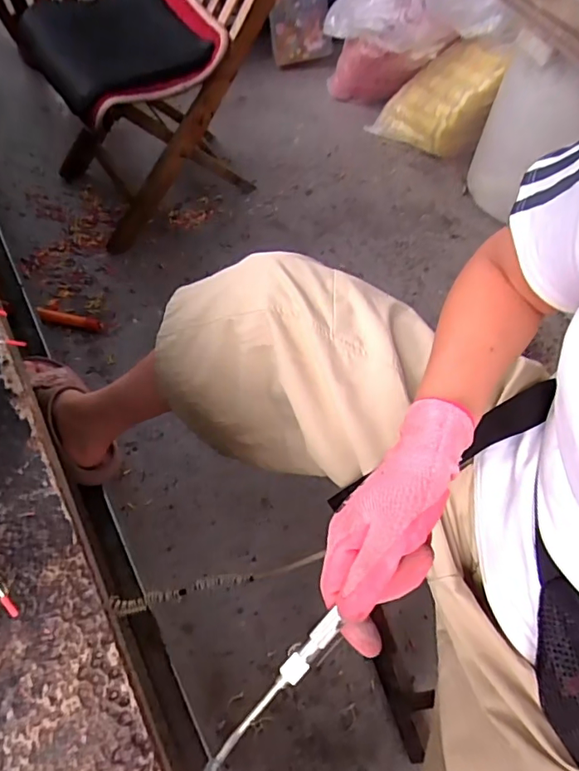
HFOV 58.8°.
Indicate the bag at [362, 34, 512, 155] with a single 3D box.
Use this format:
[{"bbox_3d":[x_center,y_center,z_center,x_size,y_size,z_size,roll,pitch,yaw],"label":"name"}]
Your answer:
[{"bbox_3d":[0.399,-0.782,1.411,0.270,0.293,0.147,40,64,18],"label":"bag"}]

